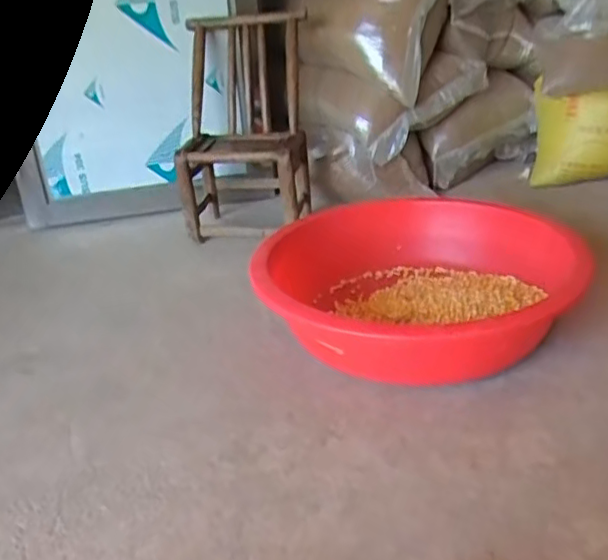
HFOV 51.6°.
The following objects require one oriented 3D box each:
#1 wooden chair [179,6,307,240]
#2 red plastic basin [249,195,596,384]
[{"bbox_3d":[-0.180,-0.433,1.847,0.350,0.618,0.340,0,26,10],"label":"wooden chair"},{"bbox_3d":[0.228,0.015,1.382,0.648,0.197,0.647,-4,25,2],"label":"red plastic basin"}]

